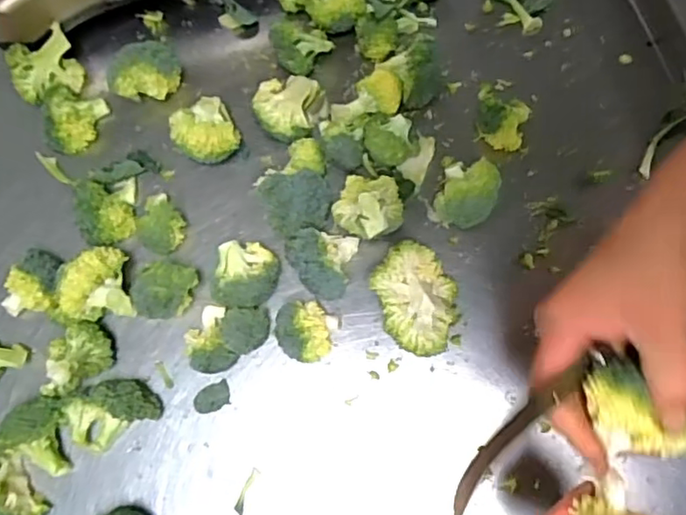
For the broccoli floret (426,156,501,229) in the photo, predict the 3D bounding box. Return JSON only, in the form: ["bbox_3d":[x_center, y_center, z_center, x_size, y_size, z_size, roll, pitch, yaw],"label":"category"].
[{"bbox_3d":[0.099,-0.050,0.492,0.044,0.034,0.053,23,80,6],"label":"broccoli floret"}]

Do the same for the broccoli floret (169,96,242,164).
[{"bbox_3d":[-0.111,-0.099,0.505,0.048,0.046,0.045,0,78,1],"label":"broccoli floret"}]

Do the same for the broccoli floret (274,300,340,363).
[{"bbox_3d":[-0.029,0.057,0.477,0.044,0.037,0.044,0,78,1],"label":"broccoli floret"}]

